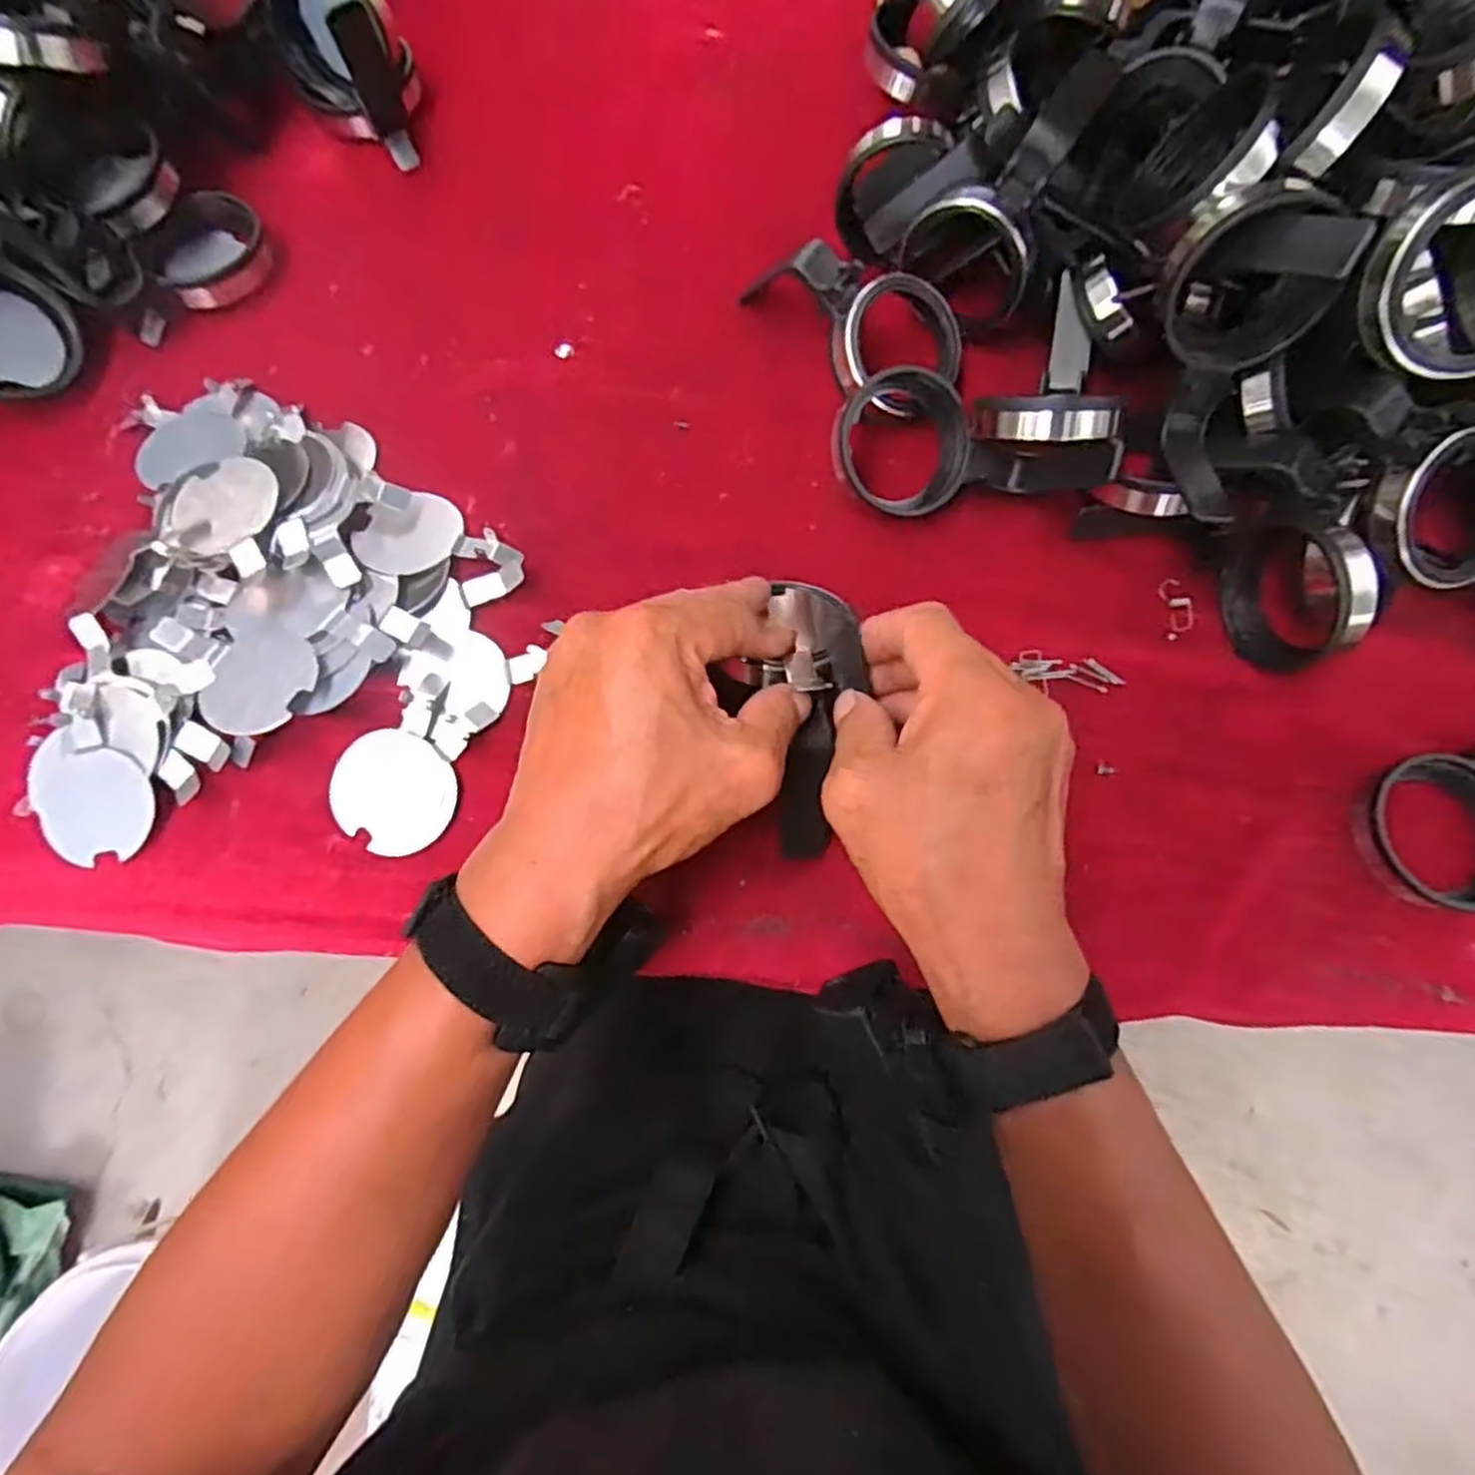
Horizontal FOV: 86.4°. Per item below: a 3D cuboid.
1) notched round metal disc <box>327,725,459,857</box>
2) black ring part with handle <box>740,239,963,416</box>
[{"bbox_3d":[-0.165,0.025,0.375,0.058,0.004,0.054,0,74,0],"label":"notched round metal disc"},{"bbox_3d":[0.058,-0.218,0.420,0.126,0.047,0.062,18,75,5],"label":"black ring part with handle"}]

